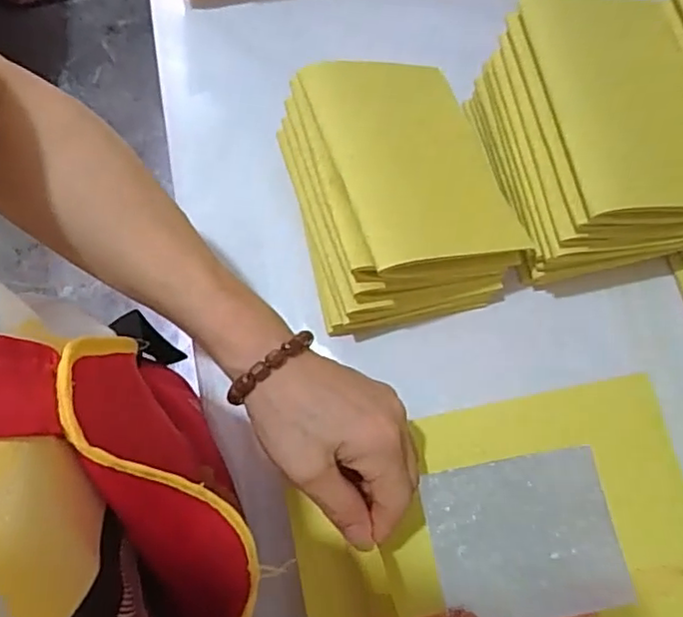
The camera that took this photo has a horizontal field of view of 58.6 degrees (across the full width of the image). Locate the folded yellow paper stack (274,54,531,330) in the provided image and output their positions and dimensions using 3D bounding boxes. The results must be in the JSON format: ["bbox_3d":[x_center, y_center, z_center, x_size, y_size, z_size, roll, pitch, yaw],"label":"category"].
[{"bbox_3d":[0.037,-0.084,0.410,0.132,0.077,0.168,-13,72,-5],"label":"folded yellow paper stack"}]

